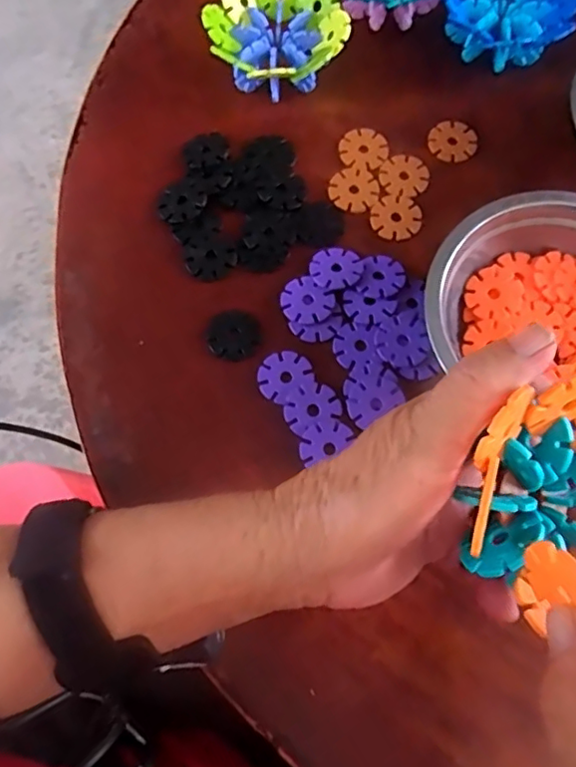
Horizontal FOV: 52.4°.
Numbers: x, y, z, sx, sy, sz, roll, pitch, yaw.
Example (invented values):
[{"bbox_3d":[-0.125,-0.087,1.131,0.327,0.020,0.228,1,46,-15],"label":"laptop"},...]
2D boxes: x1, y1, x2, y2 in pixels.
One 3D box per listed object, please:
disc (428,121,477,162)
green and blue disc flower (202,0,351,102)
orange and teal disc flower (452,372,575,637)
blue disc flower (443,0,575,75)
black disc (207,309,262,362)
[{"bbox_3d":[0.110,-0.161,0.390,0.032,0.004,0.029,-2,72,0],"label":"disc"},{"bbox_3d":[-0.006,-0.231,0.392,0.084,0.039,0.080,0,72,1],"label":"green and blue disc flower"},{"bbox_3d":[0.099,0.037,0.199,0.080,0.046,0.072,-10,78,-2],"label":"orange and teal disc flower"},{"bbox_3d":[0.150,-0.251,0.395,0.080,0.036,0.074,0,72,1],"label":"blue disc flower"},{"bbox_3d":[-0.032,-0.029,0.346,0.032,0.004,0.032,0,72,1],"label":"black disc"}]

